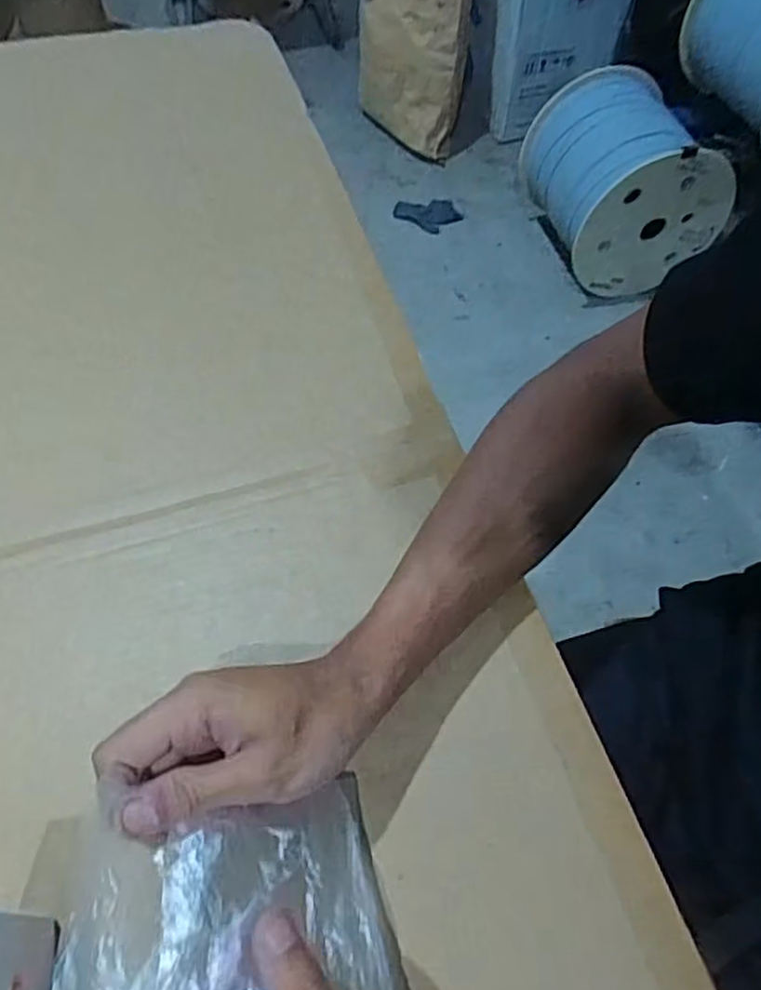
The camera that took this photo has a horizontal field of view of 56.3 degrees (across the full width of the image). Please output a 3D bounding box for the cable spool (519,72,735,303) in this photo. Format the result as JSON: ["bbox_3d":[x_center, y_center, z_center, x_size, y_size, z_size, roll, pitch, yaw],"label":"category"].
[{"bbox_3d":[0.539,-0.705,1.576,0.363,0.294,0.386,-8,58,-6],"label":"cable spool"}]

